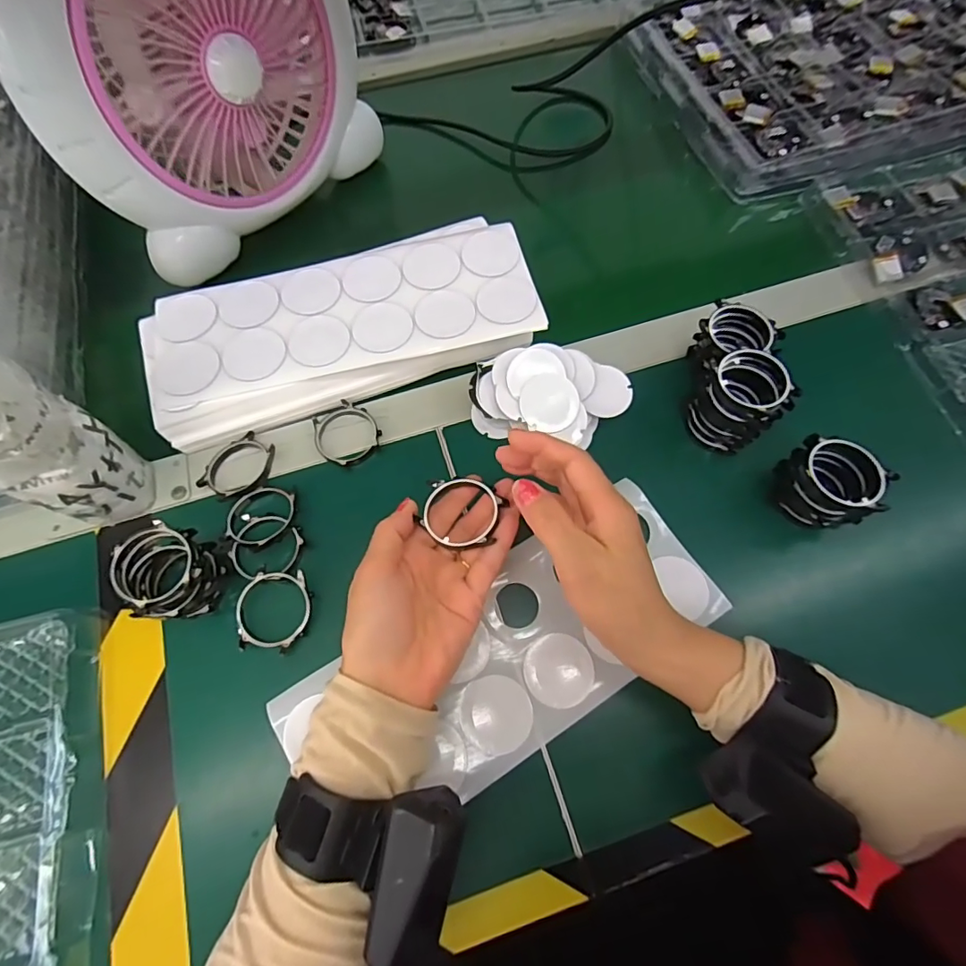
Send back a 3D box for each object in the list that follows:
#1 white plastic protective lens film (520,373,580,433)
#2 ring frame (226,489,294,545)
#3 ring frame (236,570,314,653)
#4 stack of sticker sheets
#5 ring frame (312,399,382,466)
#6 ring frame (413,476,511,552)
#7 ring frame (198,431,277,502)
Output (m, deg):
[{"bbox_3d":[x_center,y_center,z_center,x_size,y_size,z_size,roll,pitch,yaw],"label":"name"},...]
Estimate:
[{"bbox_3d":[0.046,-0.056,0.353,0.039,0.004,0.040,0,87,0],"label":"white plastic protective lens film"},{"bbox_3d":[-0.153,0.022,0.348,0.043,0.010,0.043,14,69,8],"label":"ring frame"},{"bbox_3d":[-0.134,0.081,0.325,0.045,0.006,0.050,6,68,4],"label":"ring frame"},{"bbox_3d":[-0.103,-0.118,0.389,0.286,0.036,0.126,-16,68,-5],"label":"stack of sticker sheets"},{"bbox_3d":[-0.101,-0.036,0.378,0.046,0.006,0.051,-34,71,-11],"label":"ring frame"},{"bbox_3d":[-0.014,0.018,0.304,0.051,0.007,0.043,13,69,7],"label":"ring frame"},{"bbox_3d":[-0.176,-0.012,0.366,0.046,0.006,0.051,31,72,13],"label":"ring frame"}]

